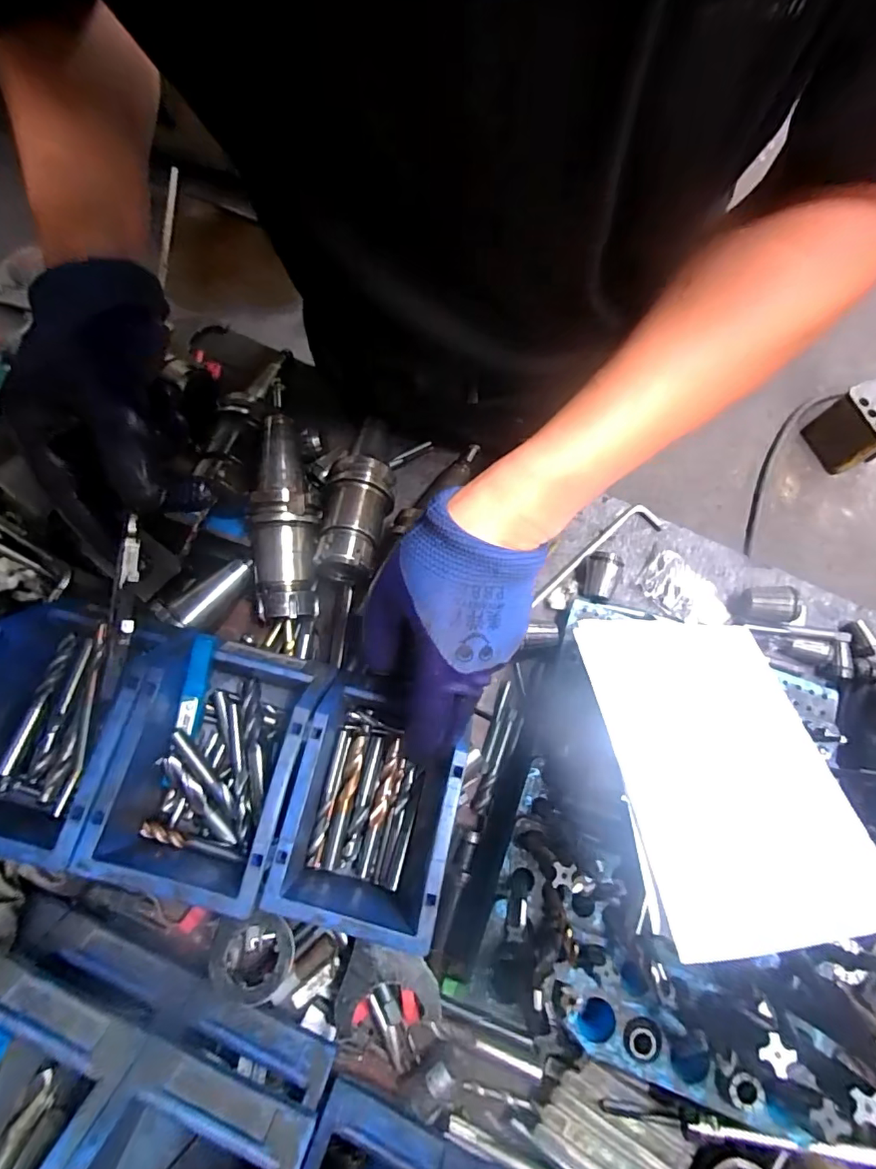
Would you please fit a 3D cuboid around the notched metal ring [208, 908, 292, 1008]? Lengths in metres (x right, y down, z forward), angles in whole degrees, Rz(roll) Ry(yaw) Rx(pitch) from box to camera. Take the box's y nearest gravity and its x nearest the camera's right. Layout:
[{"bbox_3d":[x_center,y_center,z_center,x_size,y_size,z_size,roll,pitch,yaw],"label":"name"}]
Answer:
[{"bbox_3d":[-0.131,0.264,0.360,0.054,0.018,0.052,-10,74,-3],"label":"notched metal ring"}]

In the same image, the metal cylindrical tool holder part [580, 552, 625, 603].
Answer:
[{"bbox_3d":[0.143,-0.007,0.455,0.032,0.028,0.041,23,75,6],"label":"metal cylindrical tool holder part"}]

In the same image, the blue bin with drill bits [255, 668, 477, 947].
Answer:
[{"bbox_3d":[-0.042,0.151,0.350,0.101,0.064,0.141,12,74,3],"label":"blue bin with drill bits"}]

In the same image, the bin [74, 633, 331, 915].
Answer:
[{"bbox_3d":[-0.144,0.117,0.338,0.109,0.074,0.149,11,74,3],"label":"bin"}]

